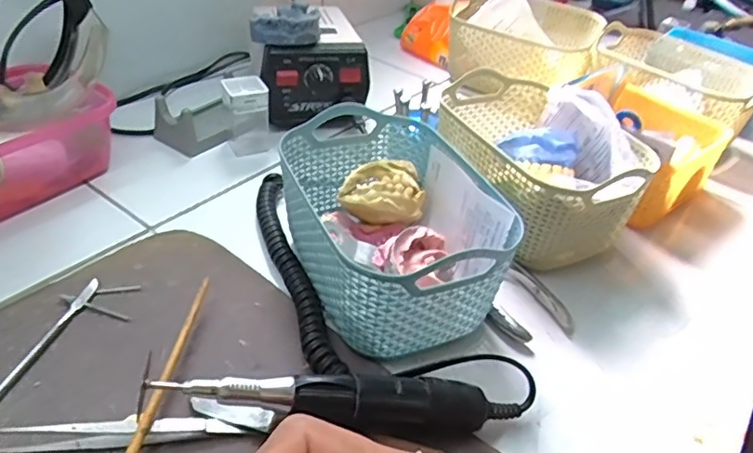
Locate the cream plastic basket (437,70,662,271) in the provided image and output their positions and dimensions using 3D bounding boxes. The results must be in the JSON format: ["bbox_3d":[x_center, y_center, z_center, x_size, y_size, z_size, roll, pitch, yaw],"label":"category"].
[{"bbox_3d":[0.123,-0.046,0.475,0.118,0.085,0.173,-13,42,-24],"label":"cream plastic basket"}]

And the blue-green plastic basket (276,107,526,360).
[{"bbox_3d":[0.007,0.002,0.390,0.116,0.083,0.169,-11,42,-23],"label":"blue-green plastic basket"}]

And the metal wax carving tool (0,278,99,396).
[{"bbox_3d":[-0.202,0.084,0.313,0.008,0.004,0.158,13,38,7],"label":"metal wax carving tool"}]

